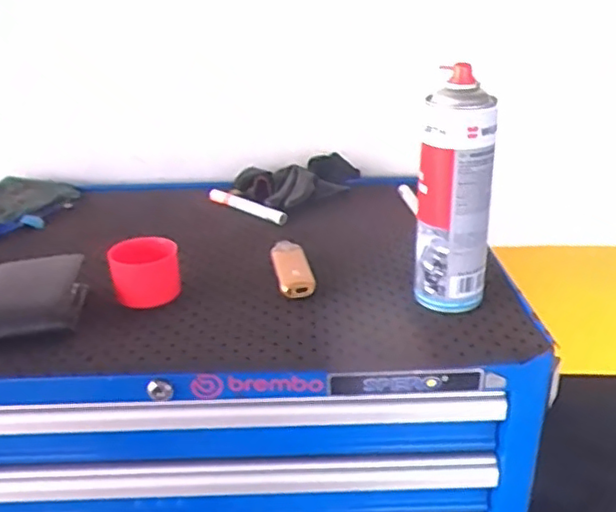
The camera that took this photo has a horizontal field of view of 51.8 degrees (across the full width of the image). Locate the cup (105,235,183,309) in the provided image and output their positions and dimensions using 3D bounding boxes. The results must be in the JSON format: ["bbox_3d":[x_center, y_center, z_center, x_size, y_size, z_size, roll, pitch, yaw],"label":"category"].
[{"bbox_3d":[-0.167,0.014,0.652,0.068,0.056,0.057,-8,25,-14],"label":"cup"}]

